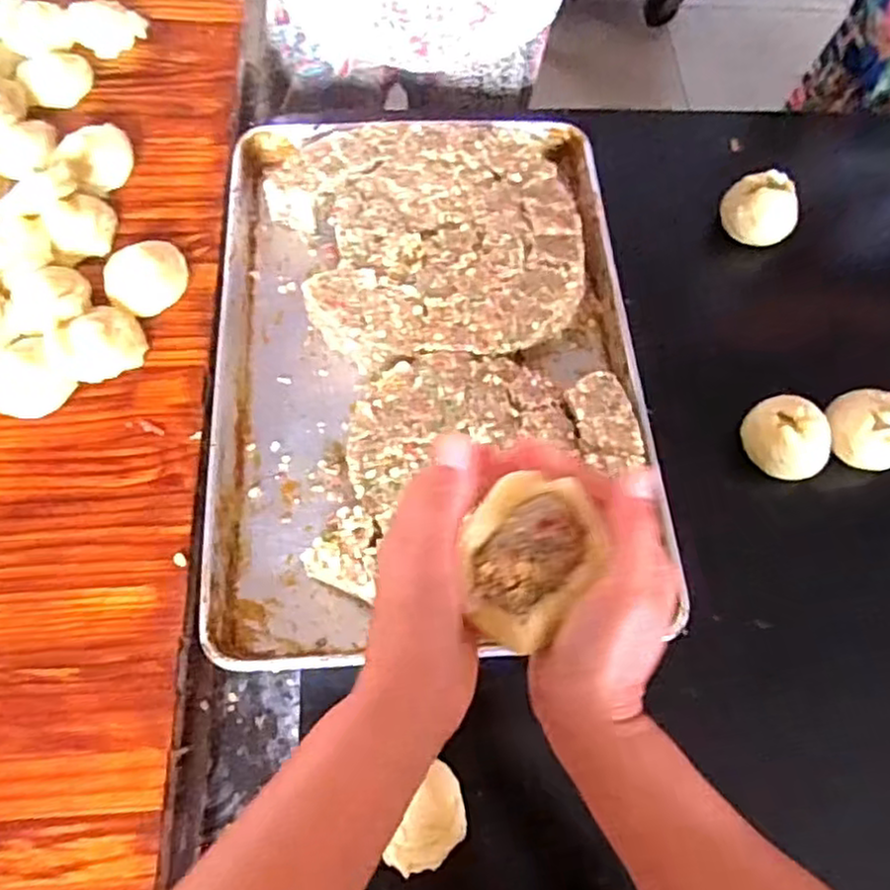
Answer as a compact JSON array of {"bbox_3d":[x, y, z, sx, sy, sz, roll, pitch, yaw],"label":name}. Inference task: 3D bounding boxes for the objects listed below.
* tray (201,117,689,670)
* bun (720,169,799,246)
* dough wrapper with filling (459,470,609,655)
[{"bbox_3d":[-0.017,-0.099,0.708,0.396,0.067,0.576,-3,65,-4],"label":"tray"},{"bbox_3d":[0.355,-0.267,0.798,0.071,0.059,0.076,-26,68,-14],"label":"bun"},{"bbox_3d":[0.046,0.059,0.355,0.063,0.030,0.077,-12,75,8],"label":"dough wrapper with filling"}]

